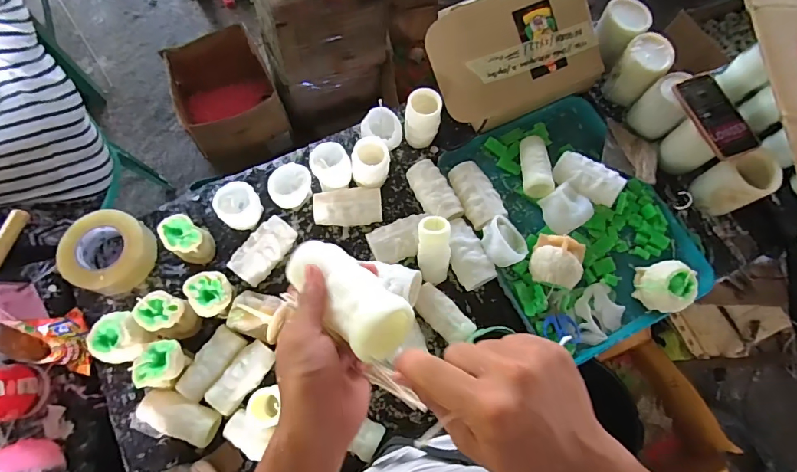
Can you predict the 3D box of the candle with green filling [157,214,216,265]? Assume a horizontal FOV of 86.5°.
[{"bbox_3d":[-0.353,0.008,0.712,0.072,0.073,0.062,34,75,9],"label":"candle with green filling"}]

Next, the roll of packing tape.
[{"bbox_3d":[-0.492,0.027,0.715,0.133,0.049,0.131,1,72,-2],"label":"roll of packing tape"}]

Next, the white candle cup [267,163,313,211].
[{"bbox_3d":[-0.191,-0.085,0.758,0.069,0.054,0.070,1,72,-2],"label":"white candle cup"}]

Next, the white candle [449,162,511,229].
[{"bbox_3d":[0.141,-0.076,0.765,0.065,0.050,0.125,-23,74,-9],"label":"white candle"}]

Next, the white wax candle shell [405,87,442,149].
[{"bbox_3d":[0.043,-0.211,0.770,0.061,0.109,0.053,1,72,-1],"label":"white wax candle shell"}]

